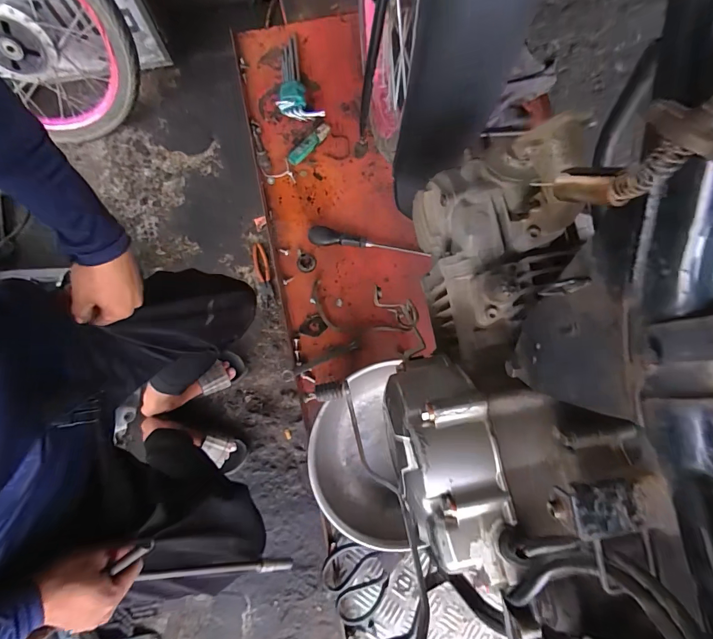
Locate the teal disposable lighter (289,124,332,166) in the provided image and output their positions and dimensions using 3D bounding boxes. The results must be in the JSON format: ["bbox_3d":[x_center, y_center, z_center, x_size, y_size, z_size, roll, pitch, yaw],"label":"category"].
[{"bbox_3d":[-0.089,-0.339,0.724,0.018,0.025,0.106,43,80,8],"label":"teal disposable lighter"}]

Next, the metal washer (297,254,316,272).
[{"bbox_3d":[-0.091,-0.104,0.683,0.034,0.008,0.034,0,78,-1],"label":"metal washer"}]

